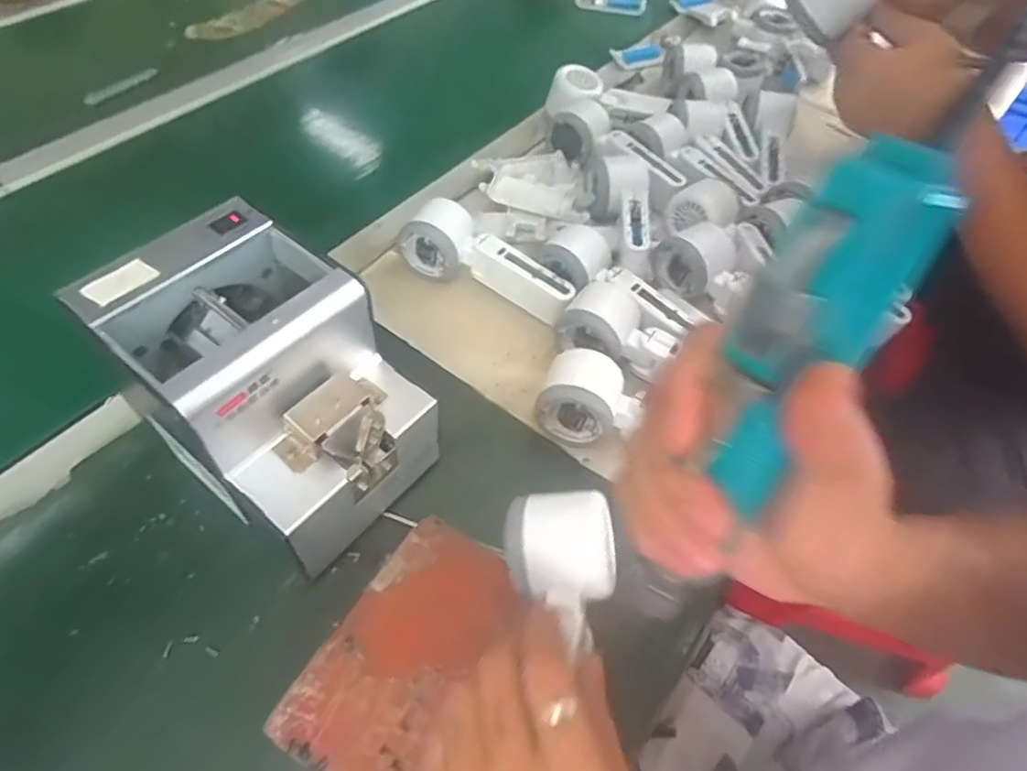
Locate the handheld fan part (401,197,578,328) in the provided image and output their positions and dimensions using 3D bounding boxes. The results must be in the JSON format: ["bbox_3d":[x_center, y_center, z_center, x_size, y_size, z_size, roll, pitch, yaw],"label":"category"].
[{"bbox_3d":[-0.020,-0.113,0.545,0.165,0.053,0.051,23,56,13],"label":"handheld fan part"}]

